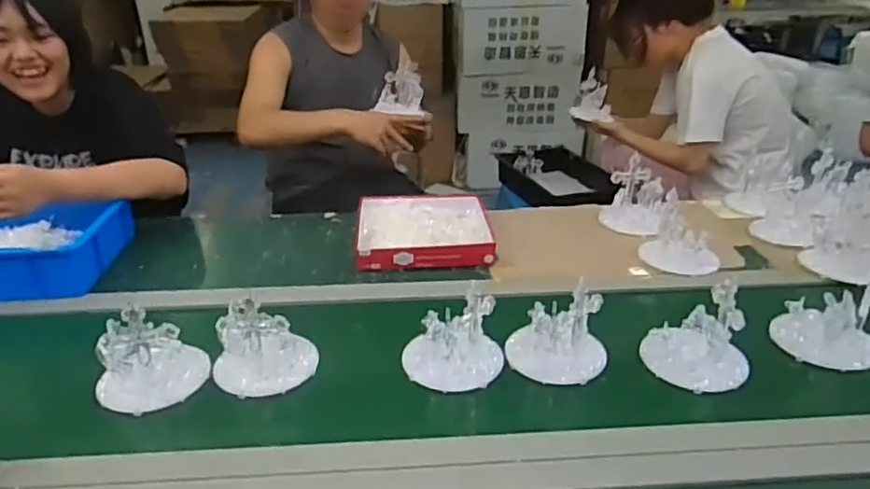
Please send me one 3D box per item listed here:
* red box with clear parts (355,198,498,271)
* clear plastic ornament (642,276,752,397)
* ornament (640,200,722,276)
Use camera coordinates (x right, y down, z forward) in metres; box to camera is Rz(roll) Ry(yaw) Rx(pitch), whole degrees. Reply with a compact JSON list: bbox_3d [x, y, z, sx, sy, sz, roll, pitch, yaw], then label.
[{"bbox_3d":[-0.021,-0.035,1.149,0.239,0.045,0.260,-2,26,-5],"label":"red box with clear parts"},{"bbox_3d":[0.340,0.111,0.795,0.123,0.118,0.104,14,29,27],"label":"clear plastic ornament"},{"bbox_3d":[0.423,-0.023,1.051,0.128,0.111,0.098,12,28,23],"label":"ornament"}]

